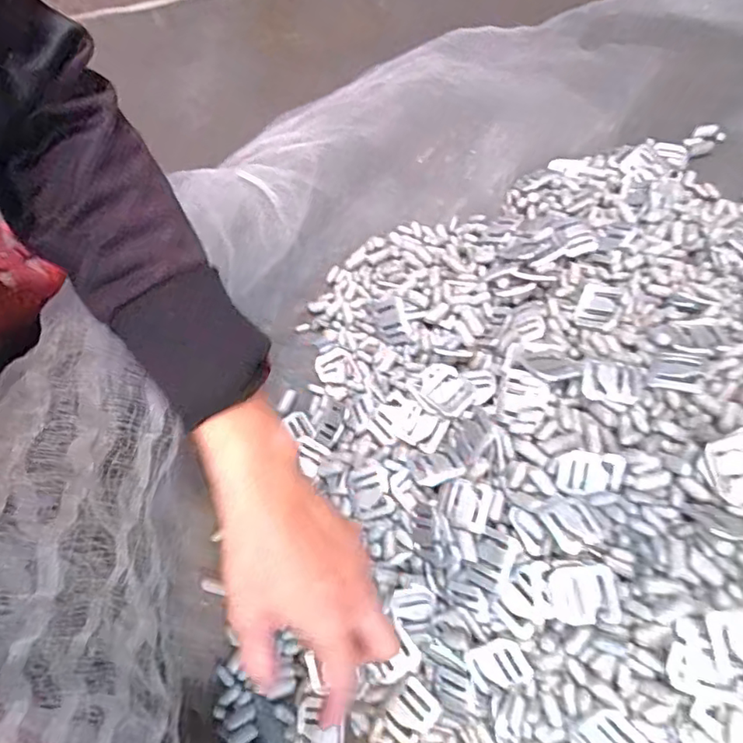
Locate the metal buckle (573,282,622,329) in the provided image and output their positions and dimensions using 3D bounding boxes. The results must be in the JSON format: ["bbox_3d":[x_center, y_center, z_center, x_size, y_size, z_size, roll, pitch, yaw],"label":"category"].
[{"bbox_3d":[0.158,-0.046,0.403,0.029,0.005,0.037,20,74,43],"label":"metal buckle"}]

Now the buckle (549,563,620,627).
[{"bbox_3d":[0.118,0.126,0.324,0.036,0.005,0.031,-11,80,27],"label":"buckle"}]

